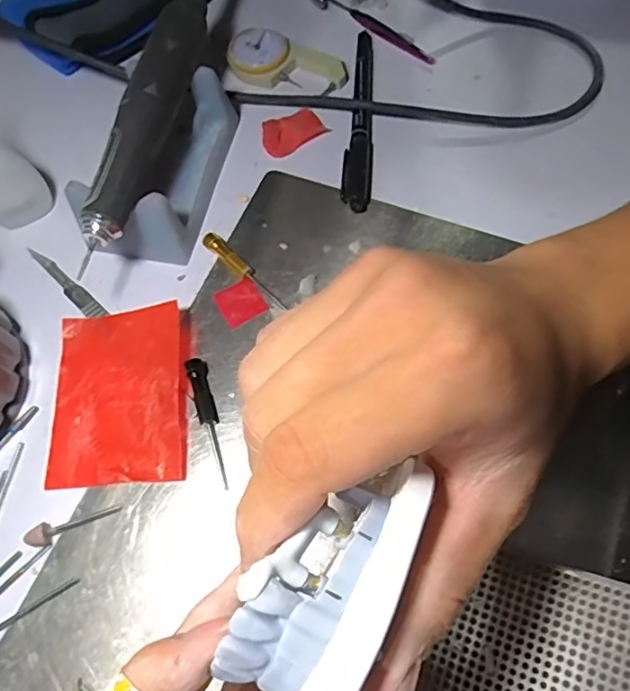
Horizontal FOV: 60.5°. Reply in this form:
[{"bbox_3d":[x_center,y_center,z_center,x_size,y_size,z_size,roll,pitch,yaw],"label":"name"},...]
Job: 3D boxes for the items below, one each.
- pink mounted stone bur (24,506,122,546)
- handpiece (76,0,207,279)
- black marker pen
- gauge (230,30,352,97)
[{"bbox_3d":[-0.106,0.078,0.238,0.040,0.006,0.009,-19,66,-5],"label":"pink mounted stone bur"},{"bbox_3d":[-0.082,-0.133,0.281,0.023,0.023,0.199,7,67,6],"label":"handpiece"},{"bbox_3d":[0.028,-0.140,0.323,0.016,0.009,0.142,4,66,5],"label":"black marker pen"},{"bbox_3d":[-0.017,-0.180,0.343,0.076,0.012,0.039,20,69,12],"label":"gauge"}]

